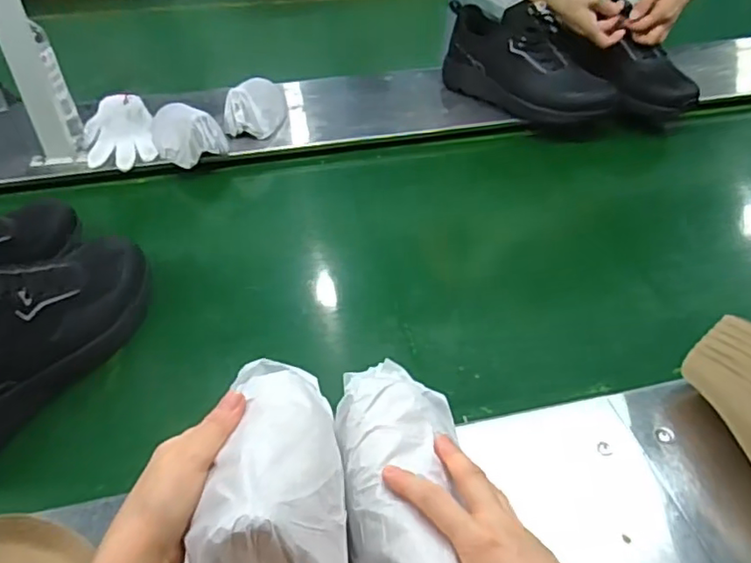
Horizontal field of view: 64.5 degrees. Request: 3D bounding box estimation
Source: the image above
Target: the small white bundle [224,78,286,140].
[{"bbox_3d":[-0.195,-0.295,0.993,0.075,0.068,0.112,12,44,13],"label":"small white bundle"}]

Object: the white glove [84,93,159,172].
[{"bbox_3d":[-0.428,-0.256,0.999,0.104,0.028,0.219,-13,44,-14],"label":"white glove"}]

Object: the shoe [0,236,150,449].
[{"bbox_3d":[-0.364,0.050,0.614,0.100,0.152,0.310,20,46,20],"label":"shoe"}]

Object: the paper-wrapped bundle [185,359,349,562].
[{"bbox_3d":[-0.059,0.126,0.386,0.074,0.116,0.190,-2,34,-3],"label":"paper-wrapped bundle"}]

